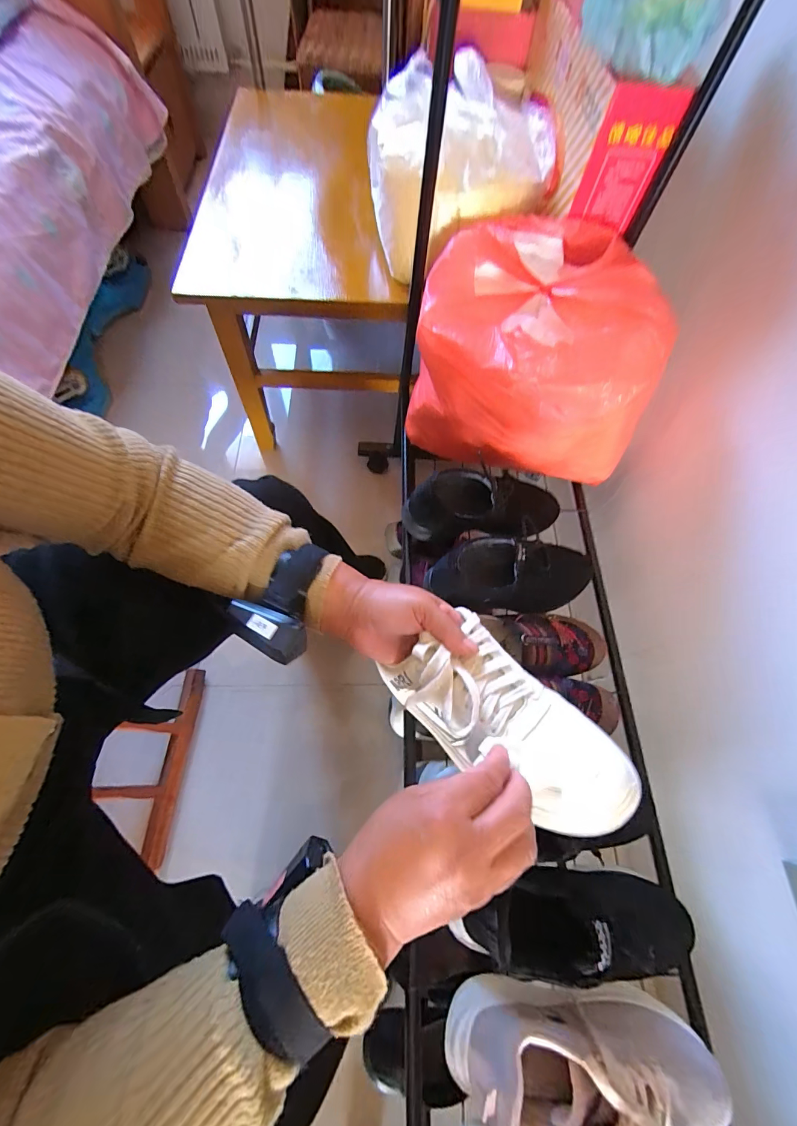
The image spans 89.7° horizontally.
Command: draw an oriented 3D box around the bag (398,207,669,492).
[{"bbox_3d":[0.187,-0.296,0.596,0.319,0.227,0.272,10,65,1],"label":"bag"}]

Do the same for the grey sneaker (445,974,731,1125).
[{"bbox_3d":[0.169,0.445,0.349,0.242,0.090,0.082,5,65,-1],"label":"grey sneaker"}]

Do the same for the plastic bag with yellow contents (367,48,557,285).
[{"bbox_3d":[0.098,-0.585,0.598,0.254,0.170,0.229,-6,66,-6],"label":"plastic bag with yellow contents"}]

